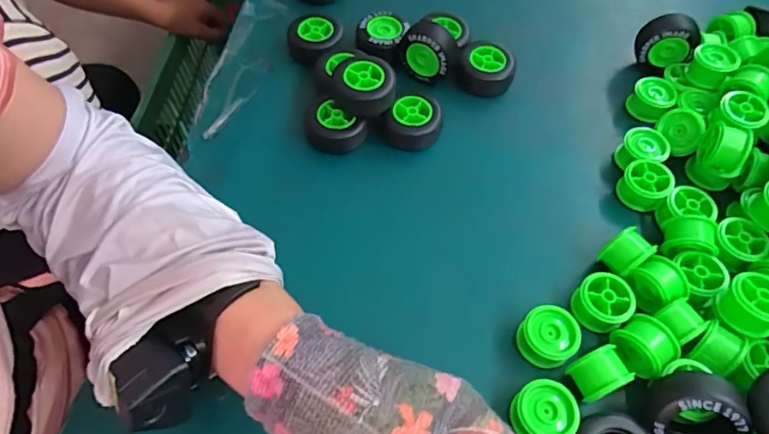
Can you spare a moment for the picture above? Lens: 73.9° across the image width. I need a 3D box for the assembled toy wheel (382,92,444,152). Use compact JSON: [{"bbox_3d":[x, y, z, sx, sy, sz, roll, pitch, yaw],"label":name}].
[{"bbox_3d":[0.023,-0.073,0.409,0.045,0.031,0.041,8,58,5],"label":"assembled toy wheel"}]

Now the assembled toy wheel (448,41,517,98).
[{"bbox_3d":[0.084,-0.125,0.442,0.053,0.030,0.044,11,58,7],"label":"assembled toy wheel"}]

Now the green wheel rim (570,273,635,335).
[{"bbox_3d":[0.139,0.054,0.327,0.032,0.020,0.031,29,62,17],"label":"green wheel rim"}]

